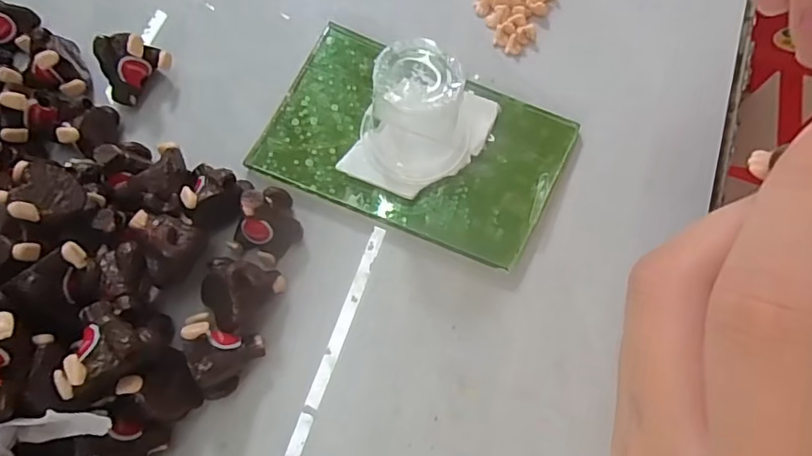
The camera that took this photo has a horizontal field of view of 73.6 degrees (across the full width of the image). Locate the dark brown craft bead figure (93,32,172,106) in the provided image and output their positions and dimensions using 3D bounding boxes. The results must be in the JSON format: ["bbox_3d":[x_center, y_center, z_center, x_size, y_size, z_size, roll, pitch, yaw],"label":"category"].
[{"bbox_3d":[-0.102,-0.060,0.200,0.016,0.021,0.024,39,74,11],"label":"dark brown craft bead figure"}]

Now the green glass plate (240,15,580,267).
[{"bbox_3d":[0.003,-0.031,0.199,0.104,0.008,0.067,24,72,6],"label":"green glass plate"}]

